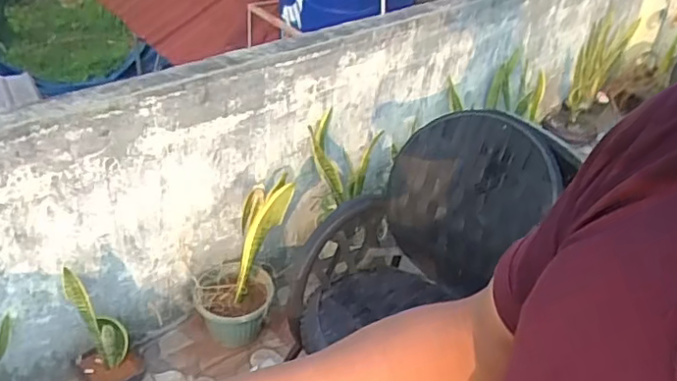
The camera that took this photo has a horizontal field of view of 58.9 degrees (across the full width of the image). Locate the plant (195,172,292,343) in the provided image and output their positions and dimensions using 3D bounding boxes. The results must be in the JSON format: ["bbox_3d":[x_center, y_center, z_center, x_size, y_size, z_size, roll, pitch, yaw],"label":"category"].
[{"bbox_3d":[-0.268,0.169,1.627,0.234,0.492,0.221,-4,35,-14],"label":"plant"}]

